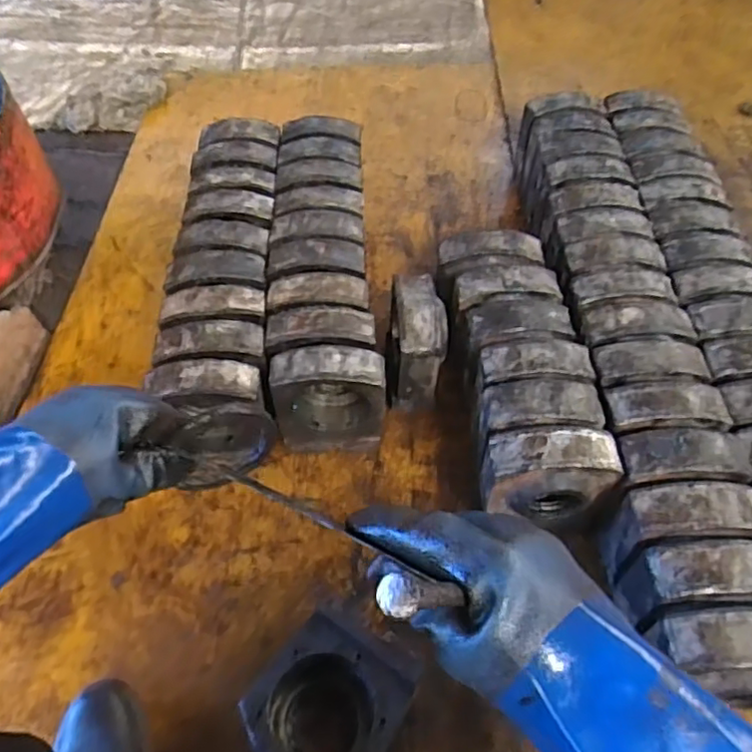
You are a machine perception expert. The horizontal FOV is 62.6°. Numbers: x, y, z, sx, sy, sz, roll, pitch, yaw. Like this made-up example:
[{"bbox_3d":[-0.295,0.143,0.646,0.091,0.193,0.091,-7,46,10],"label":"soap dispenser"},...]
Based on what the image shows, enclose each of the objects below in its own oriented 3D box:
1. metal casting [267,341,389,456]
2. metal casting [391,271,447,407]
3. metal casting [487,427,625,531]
[{"bbox_3d":[-0.071,0.040,0.933,0.161,0.187,0.078,0,52,0],"label":"metal casting"},{"bbox_3d":[0.065,-0.049,1.000,0.076,0.189,0.150,-2,52,-1],"label":"metal casting"},{"bbox_3d":[0.228,0.146,0.830,0.160,0.167,0.084,-1,52,0],"label":"metal casting"}]

